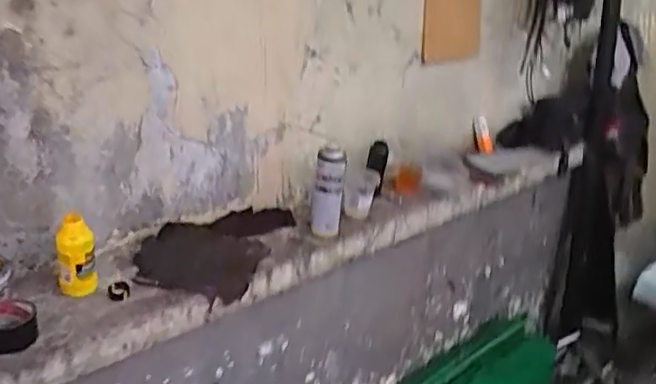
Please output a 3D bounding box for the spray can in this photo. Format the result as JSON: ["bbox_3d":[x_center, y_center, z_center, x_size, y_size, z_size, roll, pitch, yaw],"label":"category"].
[{"bbox_3d":[0.000,0.001,1.411,0.074,0.213,0.076,1,22,0],"label":"spray can"}]

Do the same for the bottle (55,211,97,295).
[{"bbox_3d":[-0.456,0.111,1.151,0.067,0.153,0.063,-9,24,-23],"label":"bottle"}]

